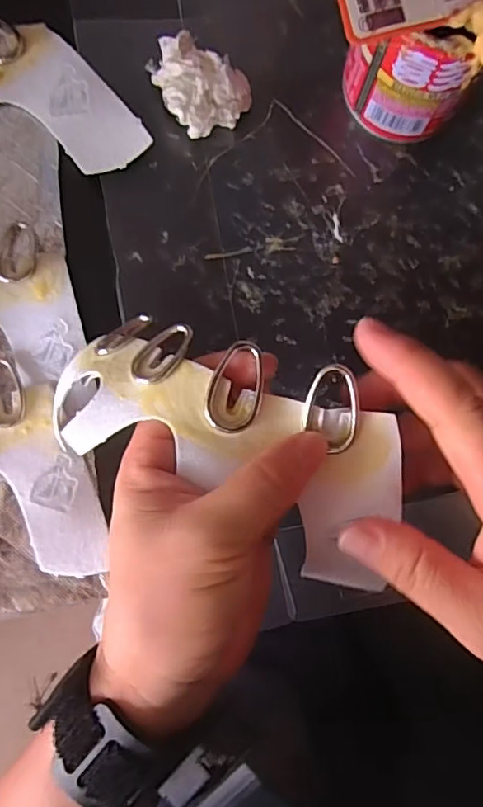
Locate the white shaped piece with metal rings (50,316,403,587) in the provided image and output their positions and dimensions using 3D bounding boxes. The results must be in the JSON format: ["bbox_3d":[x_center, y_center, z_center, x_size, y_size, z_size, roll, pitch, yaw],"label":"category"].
[{"bbox_3d":[-0.004,0.012,0.214,0.137,0.033,0.066,25,87,6],"label":"white shaped piece with metal rings"}]

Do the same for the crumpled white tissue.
[{"bbox_3d":[-0.020,-0.160,0.276,0.041,0.024,0.046,-25,87,-3],"label":"crumpled white tissue"}]

